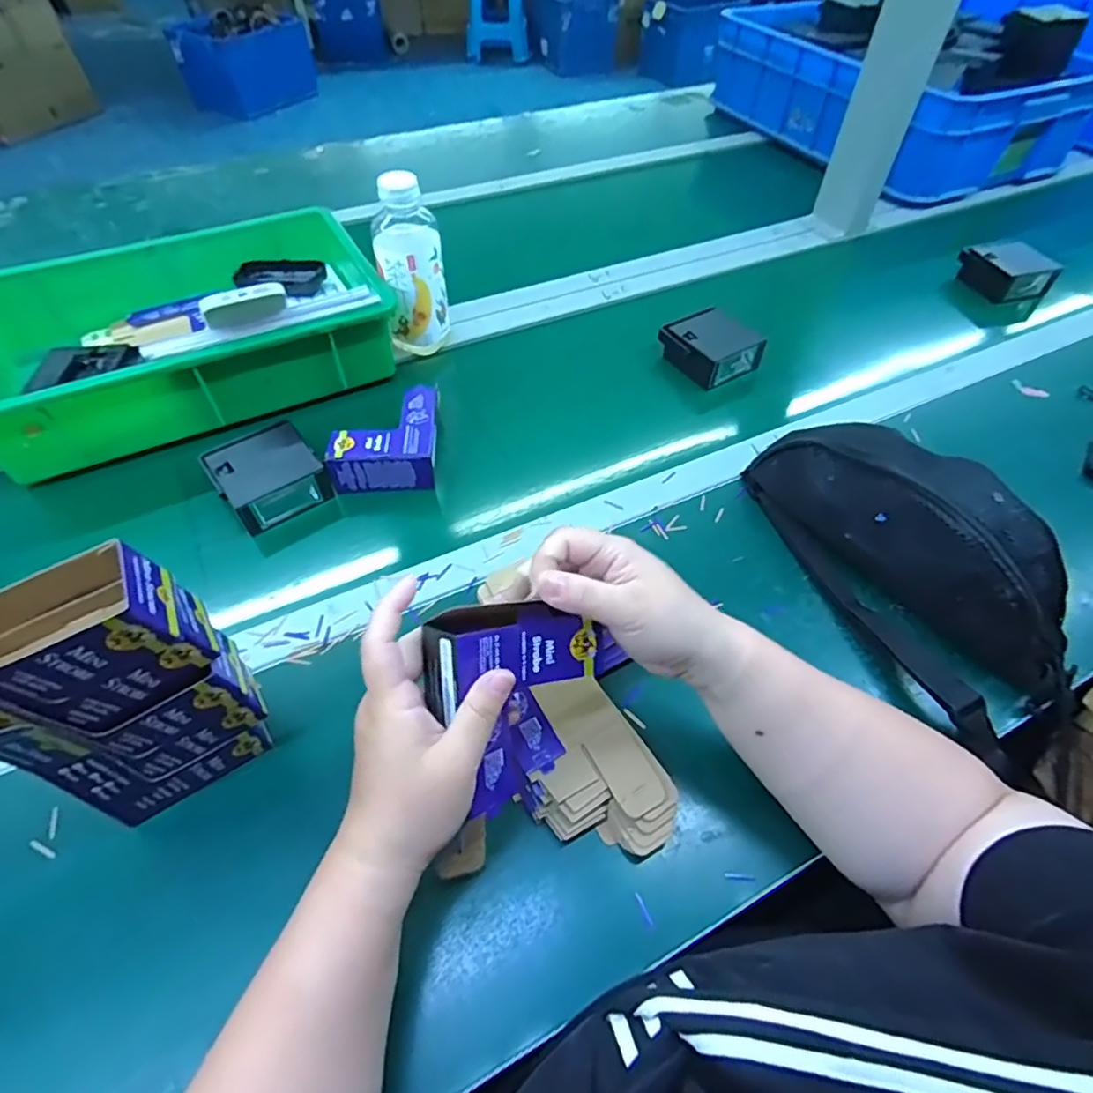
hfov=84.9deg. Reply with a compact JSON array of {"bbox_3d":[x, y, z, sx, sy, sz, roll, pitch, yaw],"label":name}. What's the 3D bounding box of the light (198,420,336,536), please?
[{"bbox_3d":[-0.269,-0.071,0.578,0.090,0.043,0.089,-29,58,-21],"label":"light"}]

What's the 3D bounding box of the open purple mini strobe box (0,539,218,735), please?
[{"bbox_3d":[-0.244,0.024,0.263,0.123,0.172,0.058,-22,56,-18],"label":"open purple mini strobe box"}]

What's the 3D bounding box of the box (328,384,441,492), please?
[{"bbox_3d":[-0.164,-0.112,0.600,0.109,0.049,0.110,-2,53,-3],"label":"box"}]

